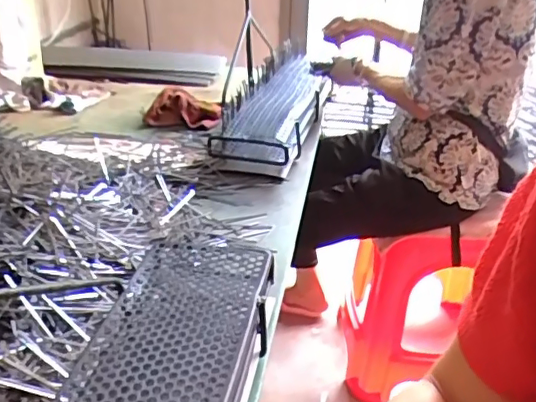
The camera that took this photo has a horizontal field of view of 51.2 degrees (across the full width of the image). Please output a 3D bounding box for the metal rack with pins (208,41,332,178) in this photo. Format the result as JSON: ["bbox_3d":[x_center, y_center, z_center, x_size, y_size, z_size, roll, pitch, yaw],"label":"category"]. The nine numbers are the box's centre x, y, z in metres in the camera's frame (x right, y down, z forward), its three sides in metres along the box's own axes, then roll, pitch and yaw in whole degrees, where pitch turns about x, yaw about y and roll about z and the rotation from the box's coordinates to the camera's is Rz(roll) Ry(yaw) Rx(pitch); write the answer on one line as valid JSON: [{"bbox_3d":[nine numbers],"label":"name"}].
[{"bbox_3d":[0.024,-0.227,1.268,0.180,0.096,0.573,7,29,11],"label":"metal rack with pins"}]

